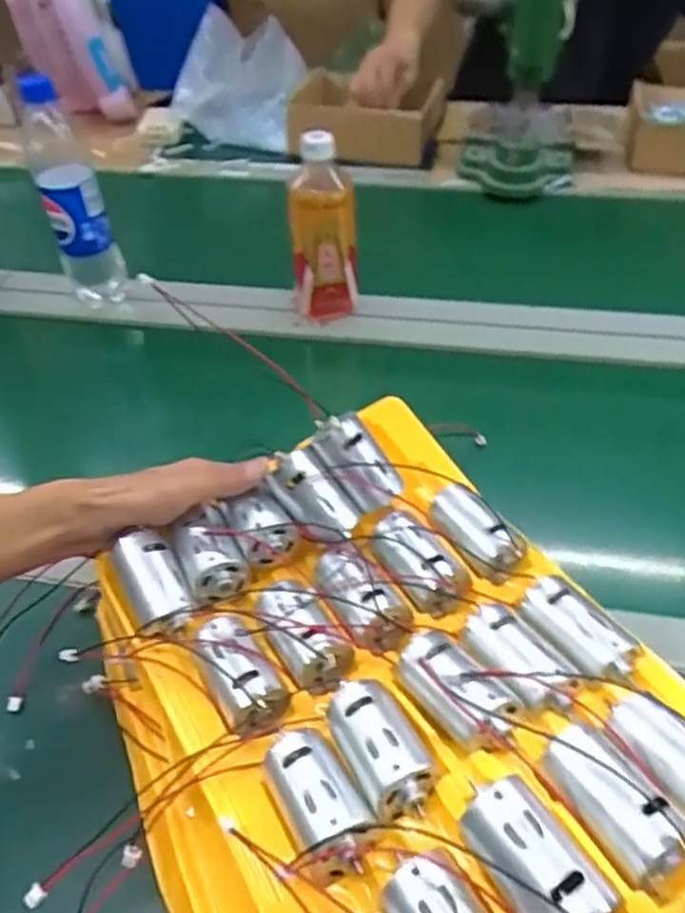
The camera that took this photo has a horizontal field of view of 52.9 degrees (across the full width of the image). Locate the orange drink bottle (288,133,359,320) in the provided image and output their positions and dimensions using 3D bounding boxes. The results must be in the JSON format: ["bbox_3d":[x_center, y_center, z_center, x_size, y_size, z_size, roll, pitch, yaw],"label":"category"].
[{"bbox_3d":[-0.020,-0.233,0.711,0.065,0.185,0.073,-4,45,-3],"label":"orange drink bottle"}]

